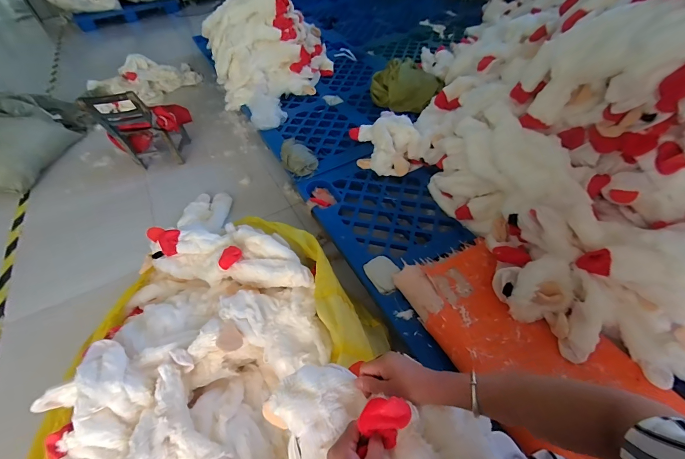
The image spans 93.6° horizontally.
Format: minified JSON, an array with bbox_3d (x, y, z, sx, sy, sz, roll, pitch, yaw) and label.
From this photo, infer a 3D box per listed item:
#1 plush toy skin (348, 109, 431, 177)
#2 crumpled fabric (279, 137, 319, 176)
[{"bbox_3d":[0.193,-0.406,1.450,0.267,0.139,0.376,-8,48,-5],"label":"plush toy skin"},{"bbox_3d":[-0.196,-0.323,1.437,0.163,0.089,0.142,8,48,10],"label":"crumpled fabric"}]

